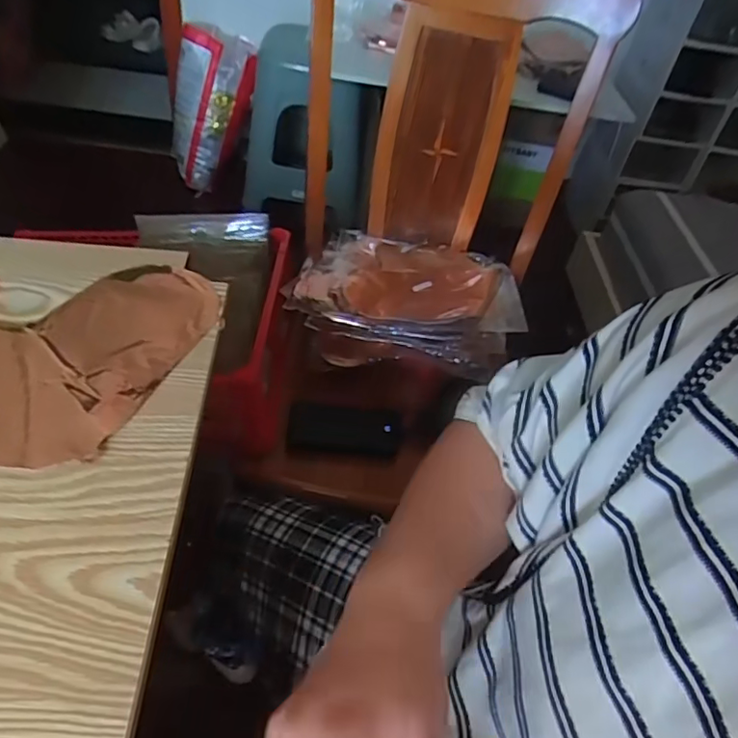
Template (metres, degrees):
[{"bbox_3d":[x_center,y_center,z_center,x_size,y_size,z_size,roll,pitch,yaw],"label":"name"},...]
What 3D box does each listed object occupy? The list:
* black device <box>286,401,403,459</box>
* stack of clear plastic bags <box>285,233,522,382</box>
[{"bbox_3d":[-0.033,0.082,0.818,0.157,0.022,0.077,6,46,-5],"label":"black device"},{"bbox_3d":[0.058,-0.120,0.911,0.345,0.056,0.267,13,46,1],"label":"stack of clear plastic bags"}]

